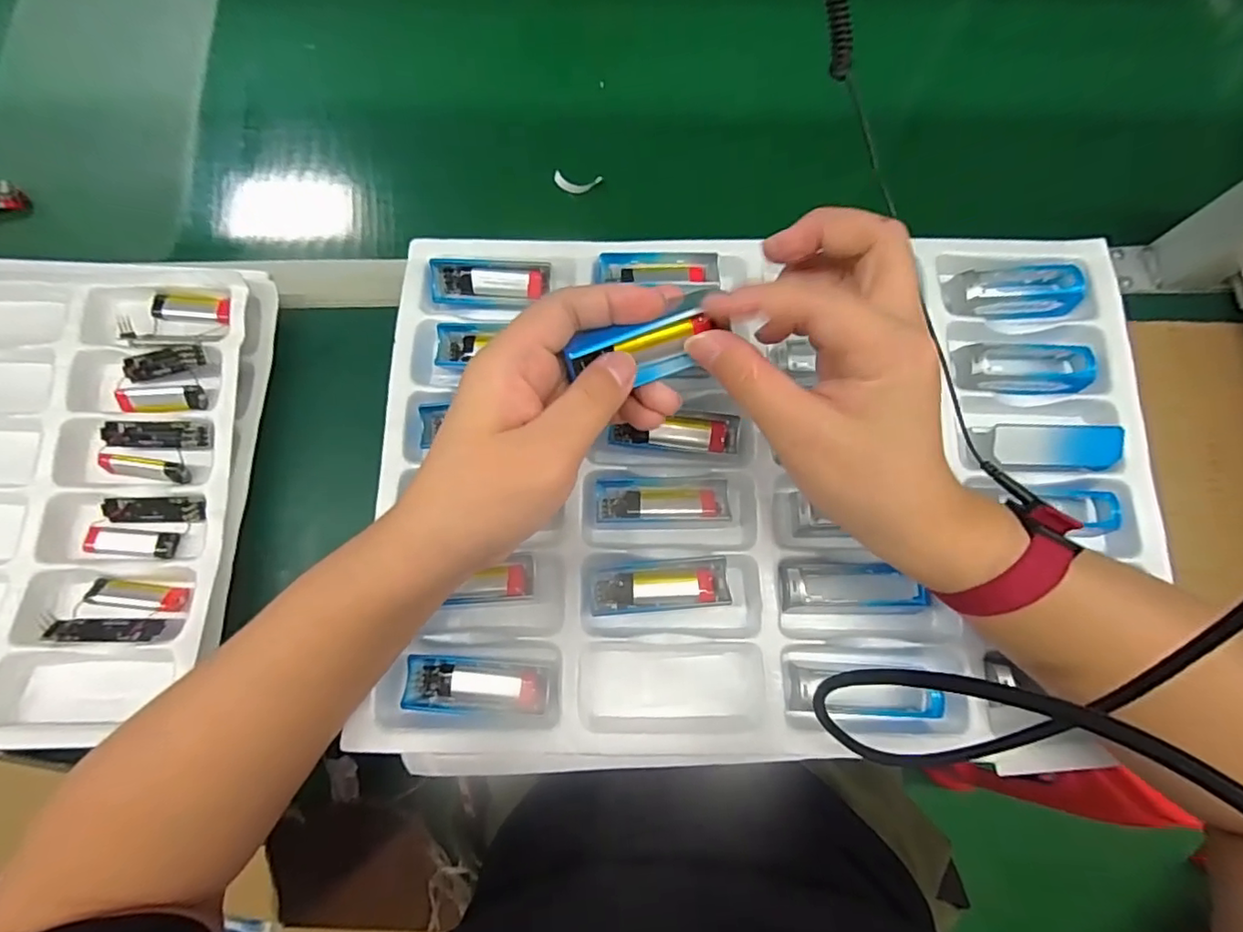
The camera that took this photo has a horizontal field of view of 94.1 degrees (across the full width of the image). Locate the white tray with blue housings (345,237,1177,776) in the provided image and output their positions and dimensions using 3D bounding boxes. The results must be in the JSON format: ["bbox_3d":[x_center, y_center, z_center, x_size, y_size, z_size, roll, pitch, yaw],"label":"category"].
[{"bbox_3d":[0.087,0.008,0.349,0.448,0.035,0.316,0,76,0],"label":"white tray with blue housings"}]

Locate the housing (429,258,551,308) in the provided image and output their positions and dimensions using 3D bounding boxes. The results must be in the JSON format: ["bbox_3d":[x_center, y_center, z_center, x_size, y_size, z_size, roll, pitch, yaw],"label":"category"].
[{"bbox_3d":[-0.086,-0.121,0.382,0.076,0.022,0.022,-2,76,-1],"label":"housing"}]

